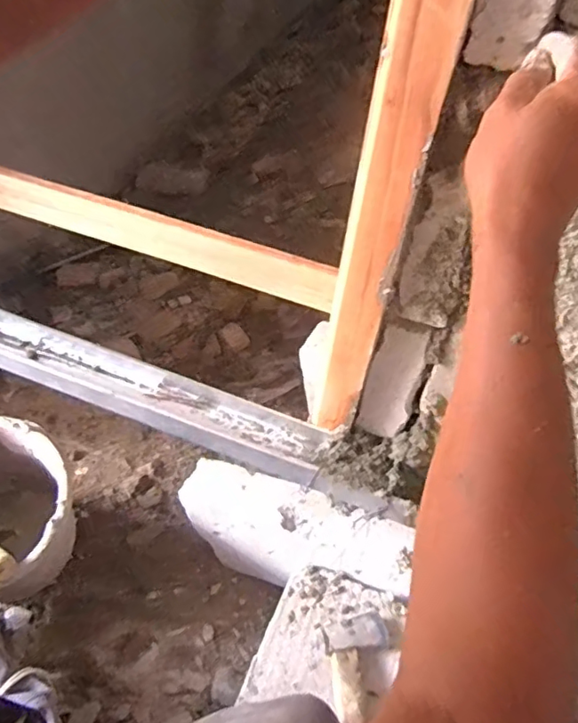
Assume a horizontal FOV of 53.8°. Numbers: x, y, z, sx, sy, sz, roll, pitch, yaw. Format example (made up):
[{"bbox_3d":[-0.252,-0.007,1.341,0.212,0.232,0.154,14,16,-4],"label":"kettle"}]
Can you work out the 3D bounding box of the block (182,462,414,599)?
[{"bbox_3d":[-0.060,0.248,0.877,0.212,0.159,0.090,20,50,11],"label":"block"}]

